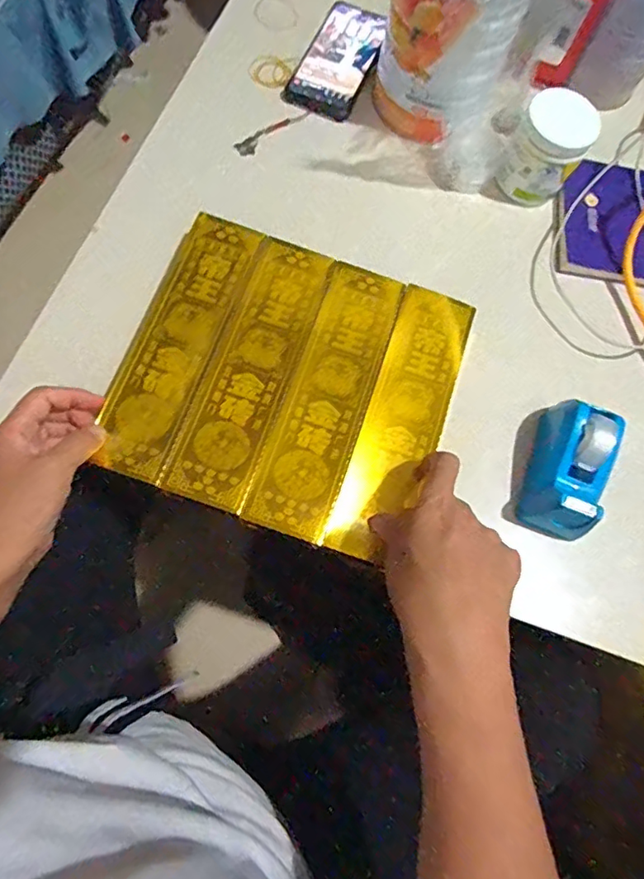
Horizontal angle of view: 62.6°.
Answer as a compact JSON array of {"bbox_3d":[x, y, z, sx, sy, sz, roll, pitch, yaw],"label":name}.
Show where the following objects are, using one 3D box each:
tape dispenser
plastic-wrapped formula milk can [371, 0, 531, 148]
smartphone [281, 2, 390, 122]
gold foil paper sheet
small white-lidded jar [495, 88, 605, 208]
[{"bbox_3d":[0.208,0.024,0.450,0.052,0.065,0.117,25,71,3],"label":"tape dispenser"},{"bbox_3d":[0.125,-0.402,0.515,0.125,0.154,0.126,1,72,-4],"label":"plastic-wrapped formula milk can"},{"bbox_3d":[0.022,-0.430,0.597,0.078,0.010,0.157,23,73,6],"label":"smartphone"},{"bbox_3d":[-0.027,-0.052,0.452,0.266,0.007,0.245,20,72,1],"label":"gold foil paper sheet"},{"bbox_3d":[0.225,-0.288,0.530,0.071,0.078,0.062,32,72,6],"label":"small white-lidded jar"}]

